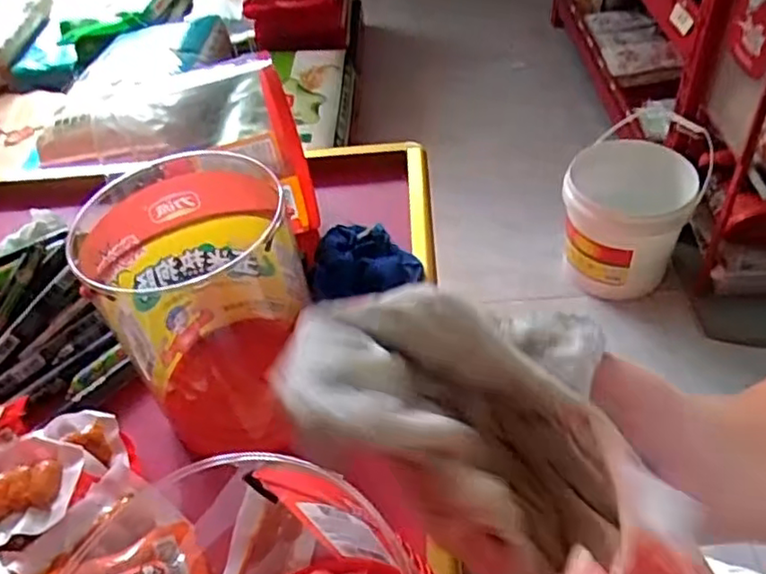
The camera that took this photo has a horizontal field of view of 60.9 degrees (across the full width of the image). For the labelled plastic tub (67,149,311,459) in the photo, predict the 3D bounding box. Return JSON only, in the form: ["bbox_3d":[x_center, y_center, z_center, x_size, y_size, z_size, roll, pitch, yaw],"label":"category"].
[{"bbox_3d":[-0.131,0.015,0.491,0.124,0.164,0.136,13,50,19],"label":"labelled plastic tub"}]

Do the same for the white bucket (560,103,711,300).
[{"bbox_3d":[0.536,-0.167,1.420,0.252,0.278,0.282,18,51,22],"label":"white bucket"}]

